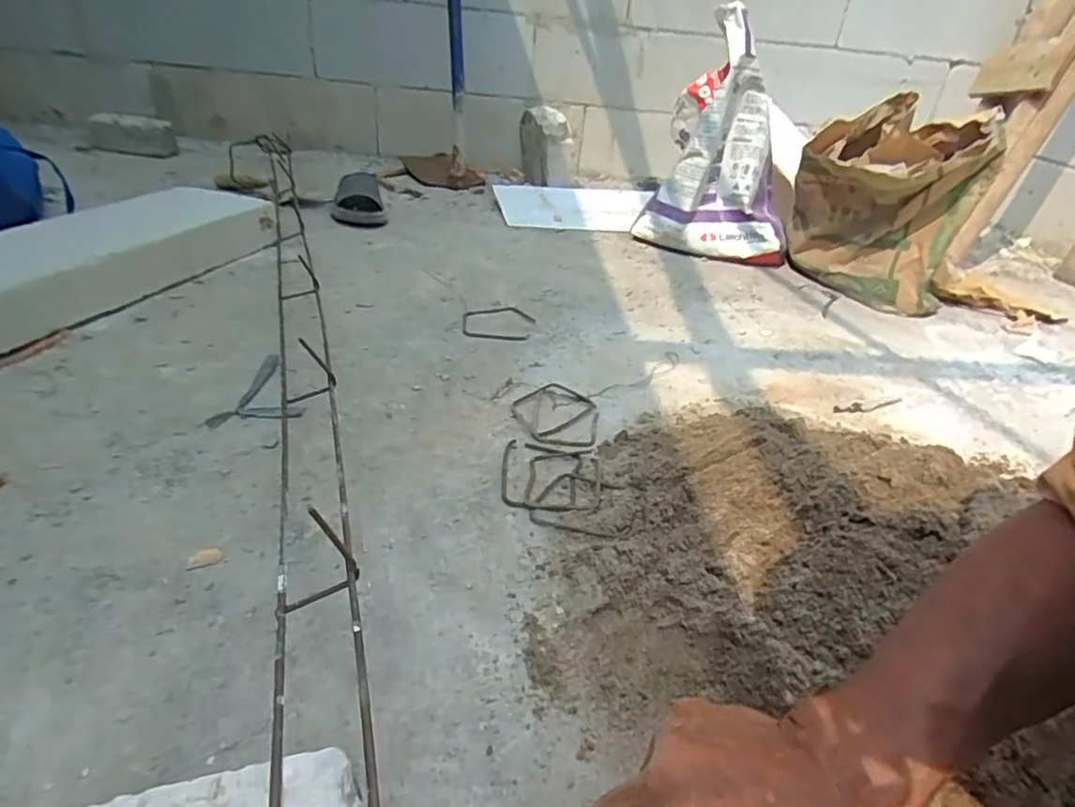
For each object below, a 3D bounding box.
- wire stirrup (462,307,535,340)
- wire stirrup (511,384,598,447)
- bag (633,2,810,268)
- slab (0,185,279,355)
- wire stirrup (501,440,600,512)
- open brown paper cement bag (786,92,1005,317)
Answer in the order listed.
[{"bbox_3d":[-0.059,-0.127,0.943,0.110,0.005,0.112,4,33,-5],"label":"wire stirrup"},{"bbox_3d":[0.021,0.012,0.742,0.105,0.007,0.115,9,33,4],"label":"wire stirrup"},{"bbox_3d":[0.416,-0.547,1.308,0.309,0.404,0.288,15,34,13],"label":"bag"},{"bbox_3d":[-0.653,-0.203,0.885,0.212,0.083,0.568,17,34,15],"label":"slab"},{"bbox_3d":[0.013,0.074,0.644,0.105,0.010,0.109,8,33,3],"label":"wire stirrup"},{"bbox_3d":[0.630,-0.360,1.144,0.299,0.321,0.206,18,34,17],"label":"open brown paper cement bag"}]

